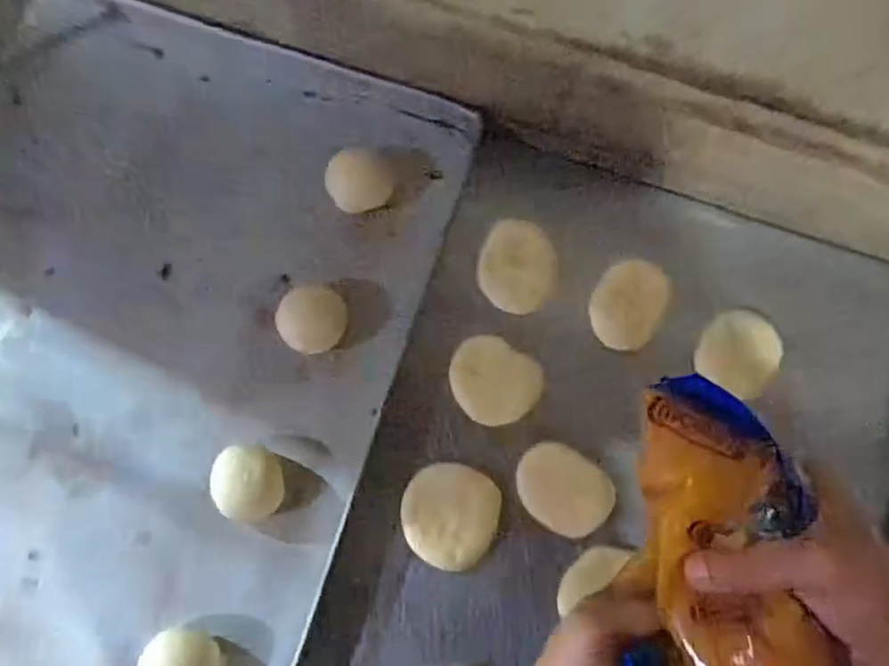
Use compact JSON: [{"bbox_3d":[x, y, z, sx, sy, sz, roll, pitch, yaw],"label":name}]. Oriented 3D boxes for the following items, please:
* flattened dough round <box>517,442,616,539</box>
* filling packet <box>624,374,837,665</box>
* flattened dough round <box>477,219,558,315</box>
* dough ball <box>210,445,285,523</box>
[{"bbox_3d":[0.093,0.122,0.521,0.074,0.016,0.059,36,81,3],"label":"flattened dough round"},{"bbox_3d":[0.135,0.134,0.319,0.099,0.038,0.221,-5,85,-3],"label":"filling packet"},{"bbox_3d":[0.061,-0.055,0.555,0.064,0.009,0.073,21,81,1],"label":"flattened dough round"},{"bbox_3d":[-0.148,0.114,0.507,0.051,0.030,0.053,0,81,-3],"label":"dough ball"}]

